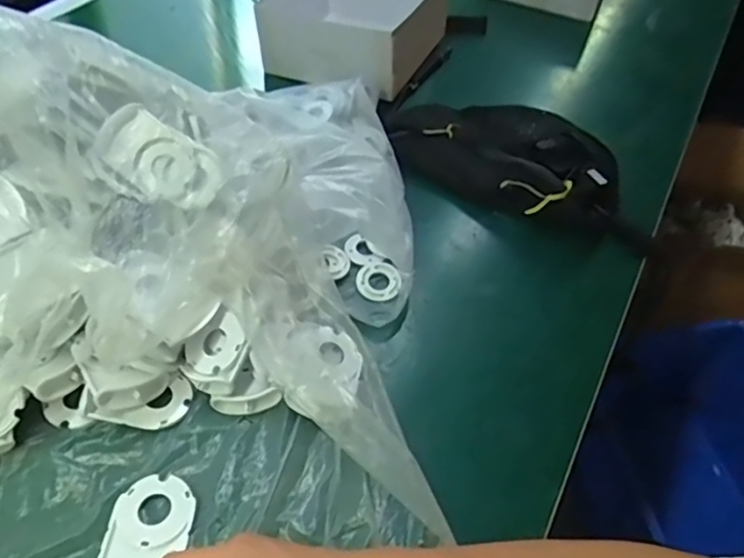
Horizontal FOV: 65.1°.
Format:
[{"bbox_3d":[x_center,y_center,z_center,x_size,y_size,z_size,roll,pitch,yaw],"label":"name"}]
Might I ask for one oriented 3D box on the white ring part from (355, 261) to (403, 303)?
[{"bbox_3d":[0.007,0.000,0.574,0.046,0.013,0.046,-1,56,12],"label":"white ring part"}]

